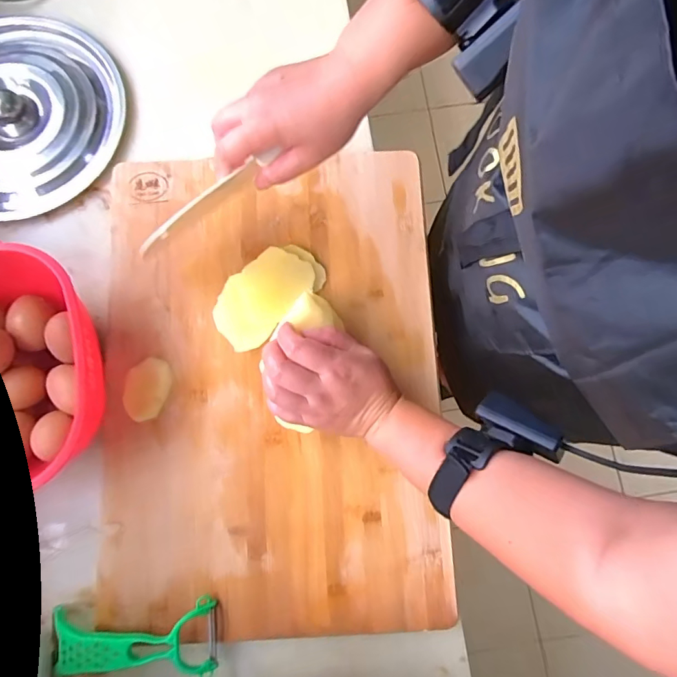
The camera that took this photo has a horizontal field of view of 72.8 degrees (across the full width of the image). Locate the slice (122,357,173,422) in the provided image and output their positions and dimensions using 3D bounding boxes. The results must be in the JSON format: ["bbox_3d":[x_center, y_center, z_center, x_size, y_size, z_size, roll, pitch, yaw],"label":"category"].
[{"bbox_3d":[-0.194,0.051,0.464,0.042,0.005,0.063,15,81,2],"label":"slice"}]

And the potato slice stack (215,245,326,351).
[{"bbox_3d":[-0.073,-0.046,0.465,0.062,0.032,0.120,44,83,6],"label":"potato slice stack"}]

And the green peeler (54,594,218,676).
[{"bbox_3d":[-0.186,0.275,0.418,0.145,0.028,0.065,-1,81,-1],"label":"green peeler"}]

